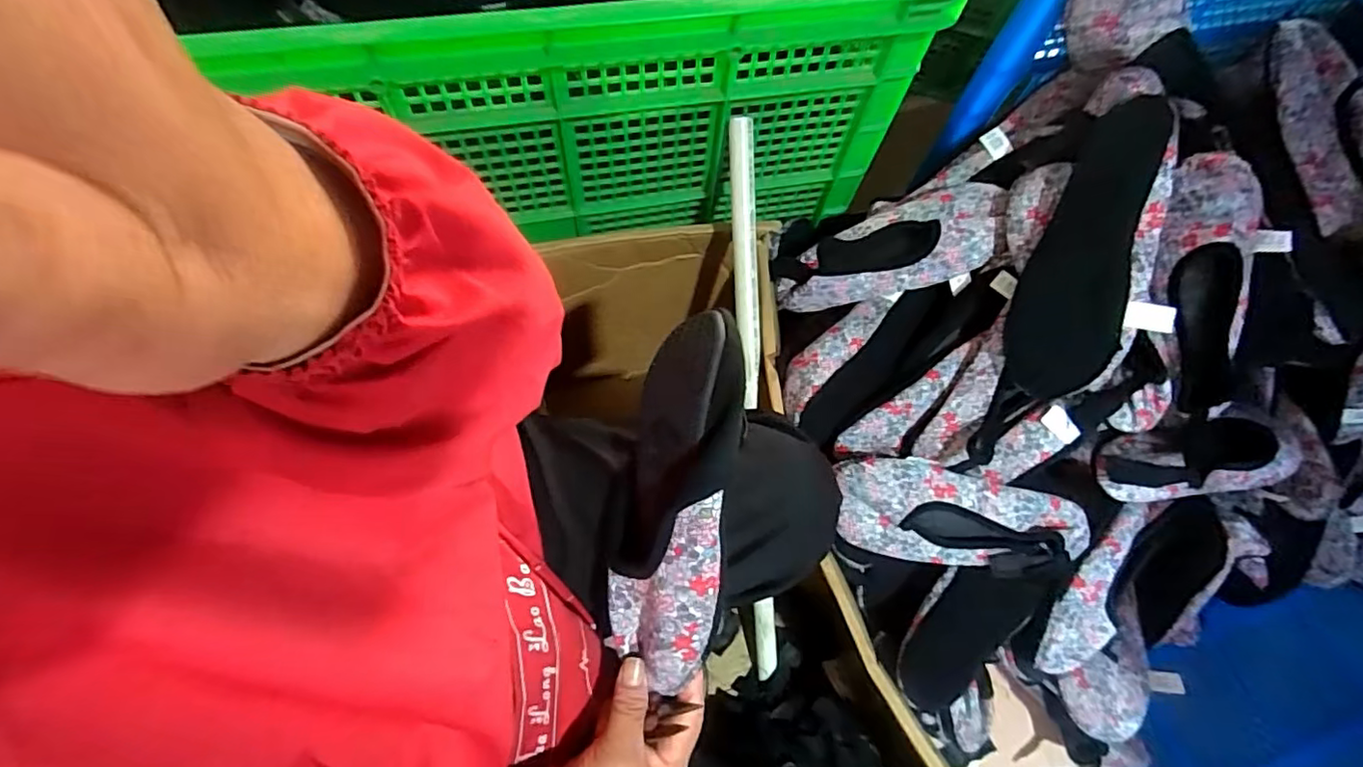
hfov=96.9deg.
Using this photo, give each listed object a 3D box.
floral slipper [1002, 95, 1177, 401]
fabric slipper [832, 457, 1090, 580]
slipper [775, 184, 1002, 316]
[{"bbox_3d":[0.363,-0.117,0.541,0.035,0.097,0.265,7,96,-36],"label":"floral slipper"},{"bbox_3d":[0.272,0.137,0.599,0.244,0.065,0.118,7,104,4],"label":"fabric slipper"},{"bbox_3d":[0.220,-0.144,0.658,0.245,0.053,0.094,-17,66,22],"label":"slipper"}]

